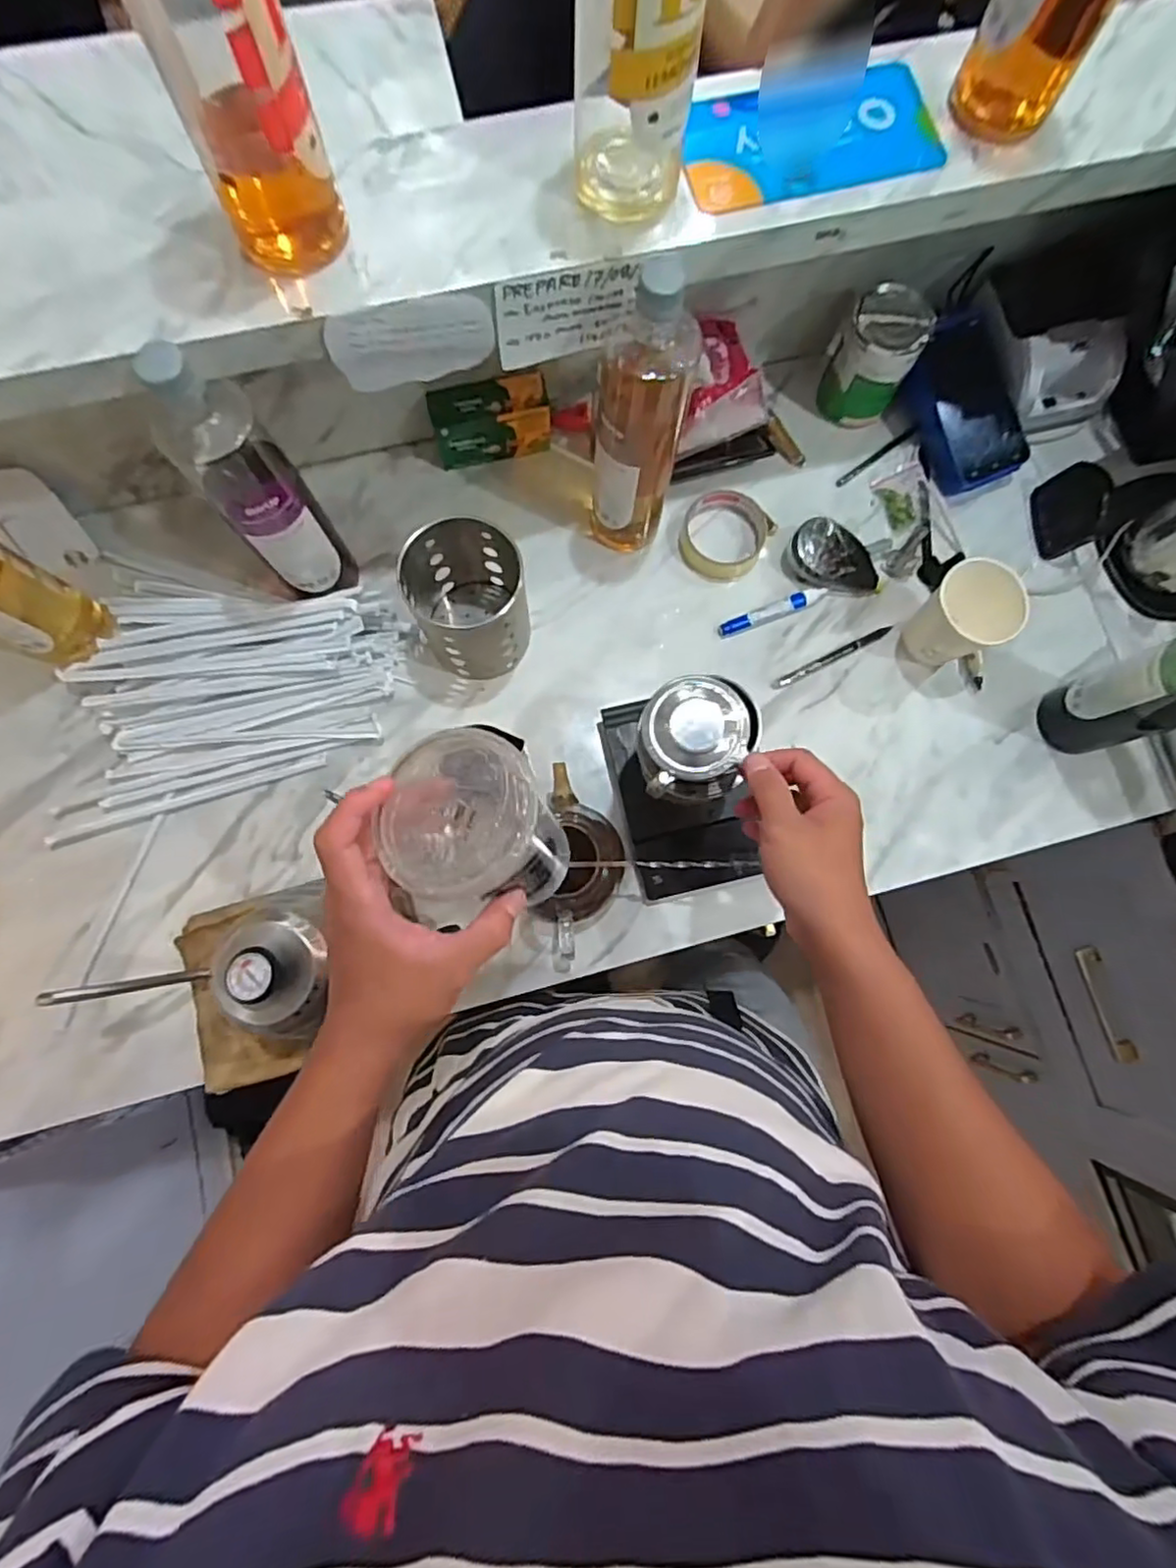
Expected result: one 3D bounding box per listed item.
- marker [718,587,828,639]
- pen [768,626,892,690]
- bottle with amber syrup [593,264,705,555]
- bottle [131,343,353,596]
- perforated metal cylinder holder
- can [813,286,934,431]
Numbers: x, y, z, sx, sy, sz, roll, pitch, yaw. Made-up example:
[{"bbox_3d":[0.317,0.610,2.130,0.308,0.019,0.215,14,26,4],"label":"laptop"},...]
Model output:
[{"bbox_3d":[0.186,-0.173,0.656,0.114,0.012,0.016,-22,82,-5],"label":"marker"},{"bbox_3d":[0.245,-0.128,0.656,0.135,0.009,0.012,-27,82,-6],"label":"pen"},{"bbox_3d":[0.042,-0.294,0.546,0.070,0.267,0.065,0,80,-2],"label":"bottle with amber syrup"},{"bbox_3d":[-0.261,-0.231,0.524,0.068,0.261,0.064,0,80,-2],"label":"bottle"},{"bbox_3d":[-0.107,-0.166,0.593,0.097,0.118,0.105,0,78,-1],"label":"perforated metal cylinder holder"},{"bbox_3d":[0.280,-0.422,0.652,0.080,0.106,0.065,27,81,3],"label":"can"}]

